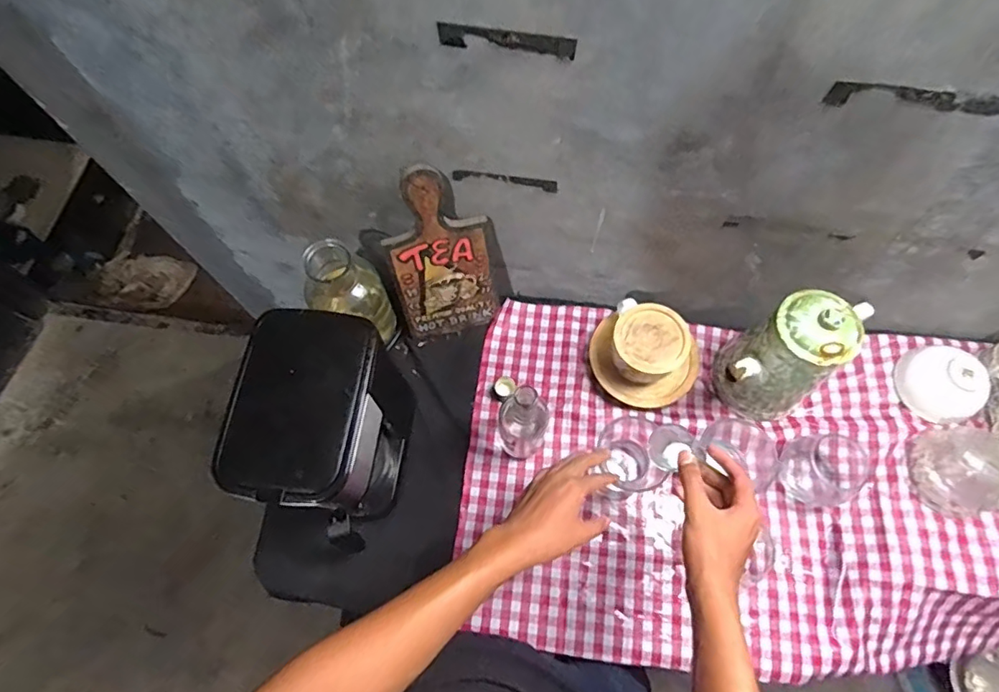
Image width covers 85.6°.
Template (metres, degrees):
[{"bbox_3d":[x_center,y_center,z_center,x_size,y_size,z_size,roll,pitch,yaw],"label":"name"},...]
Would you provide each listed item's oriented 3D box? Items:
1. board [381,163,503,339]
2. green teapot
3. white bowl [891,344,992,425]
[{"bbox_3d":[-0.078,-0.119,0.741,0.145,0.279,0.013,-14,52,-3],"label":"board"},{"bbox_3d":[0.368,0.022,0.699,0.203,0.200,0.111,-29,70,-10],"label":"green teapot"},{"bbox_3d":[0.611,0.046,0.737,0.086,0.053,0.106,-10,68,-3],"label":"white bowl"}]

